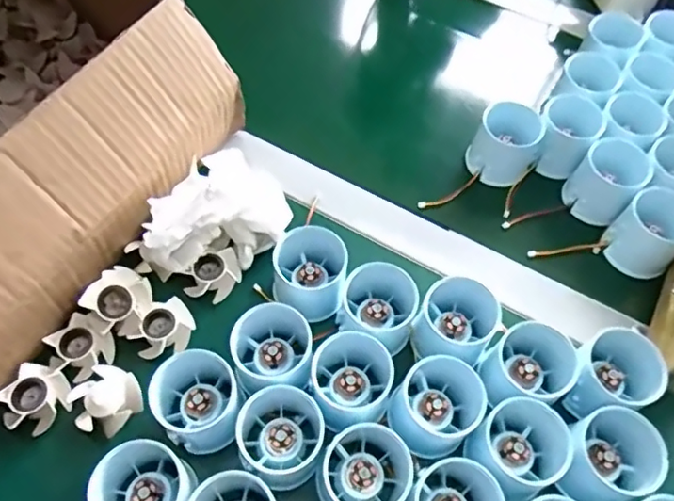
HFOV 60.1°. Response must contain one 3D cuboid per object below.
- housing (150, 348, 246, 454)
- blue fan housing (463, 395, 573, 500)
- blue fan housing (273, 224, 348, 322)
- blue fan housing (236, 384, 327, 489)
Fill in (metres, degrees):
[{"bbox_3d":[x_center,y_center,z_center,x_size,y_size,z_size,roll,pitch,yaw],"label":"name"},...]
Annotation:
[{"bbox_3d":[-0.087,0.097,0.375,0.054,0.043,0.052,2,59,-3],"label":"housing"},{"bbox_3d":[0.117,0.125,0.369,0.058,0.043,0.054,2,59,-3],"label":"blue fan housing"},{"bbox_3d":[-0.020,0.013,0.425,0.053,0.041,0.062,3,59,-2],"label":"blue fan housing"},{"bbox_3d":[-0.036,0.114,0.365,0.050,0.045,0.055,2,59,-3],"label":"blue fan housing"}]

